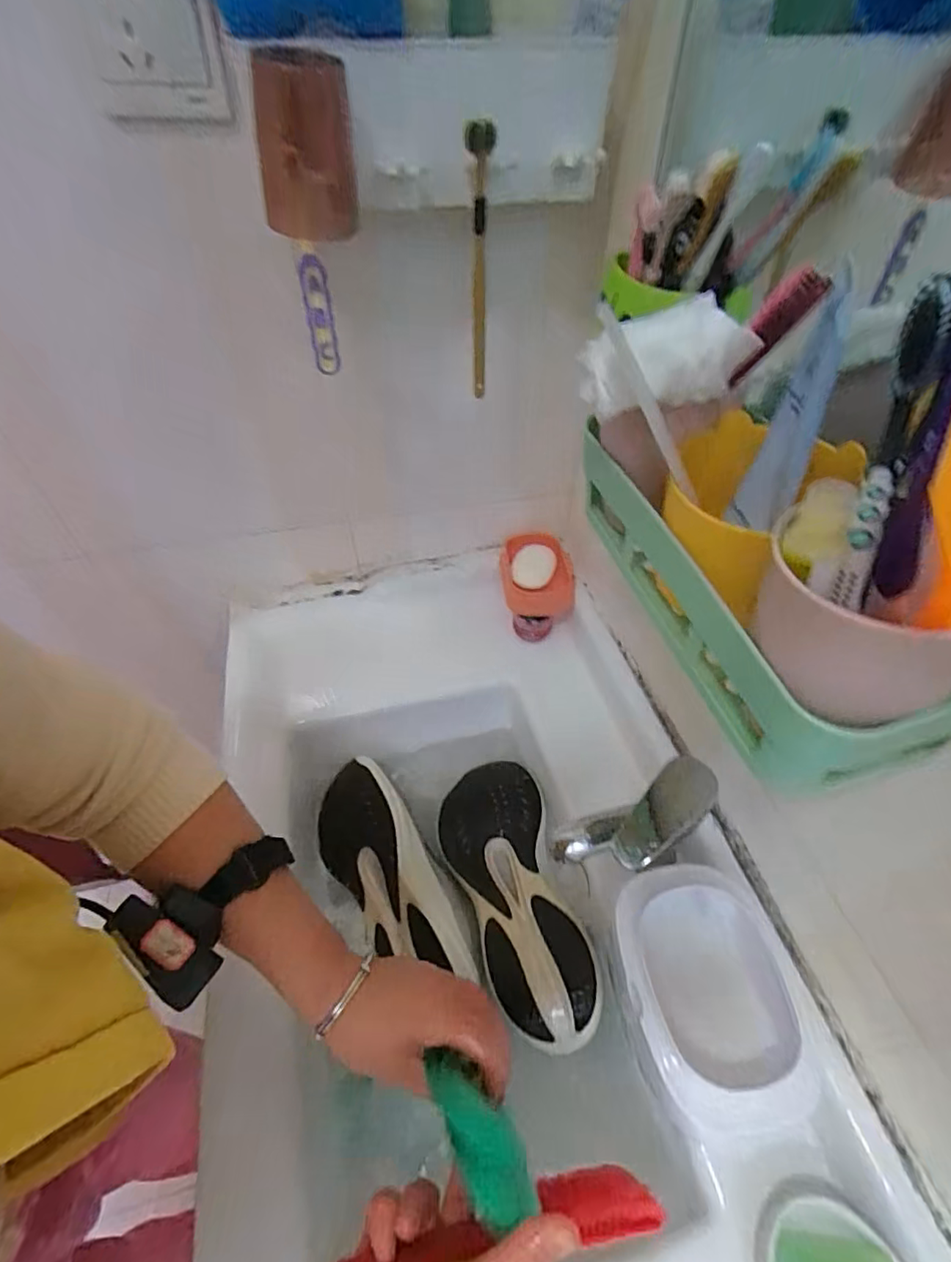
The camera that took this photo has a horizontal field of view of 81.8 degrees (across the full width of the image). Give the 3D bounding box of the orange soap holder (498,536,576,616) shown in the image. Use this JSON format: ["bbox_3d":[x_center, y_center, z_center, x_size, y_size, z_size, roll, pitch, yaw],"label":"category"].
[{"bbox_3d":[0.080,-0.075,0.714,0.090,0.040,0.122,-2,49,-2],"label":"orange soap holder"}]

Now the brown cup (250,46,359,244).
[{"bbox_3d":[-0.118,-0.330,0.377,0.065,0.091,0.065,-11,50,-10],"label":"brown cup"}]

